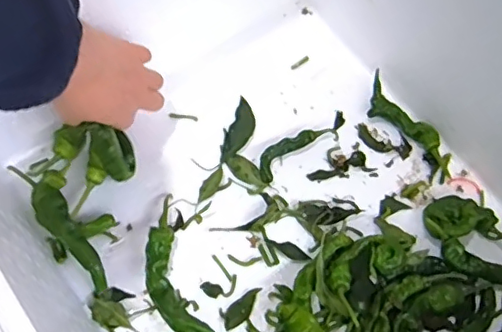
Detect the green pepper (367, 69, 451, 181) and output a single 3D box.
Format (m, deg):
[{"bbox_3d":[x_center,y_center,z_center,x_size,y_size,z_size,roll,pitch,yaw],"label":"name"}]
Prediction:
[{"bbox_3d":[0.165,-0.041,0.598,0.034,0.023,0.129,-36,72,-16],"label":"green pepper"}]

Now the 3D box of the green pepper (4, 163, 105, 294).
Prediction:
[{"bbox_3d":[-0.179,0.053,0.534,0.029,0.034,0.143,-35,72,-16],"label":"green pepper"}]

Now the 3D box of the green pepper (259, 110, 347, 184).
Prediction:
[{"bbox_3d":[0.052,-0.025,0.596,0.115,0.011,0.027,-37,72,-17],"label":"green pepper"}]

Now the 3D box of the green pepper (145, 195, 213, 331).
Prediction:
[{"bbox_3d":[-0.072,0.109,0.528,0.045,0.025,0.162,-21,68,-11],"label":"green pepper"}]

